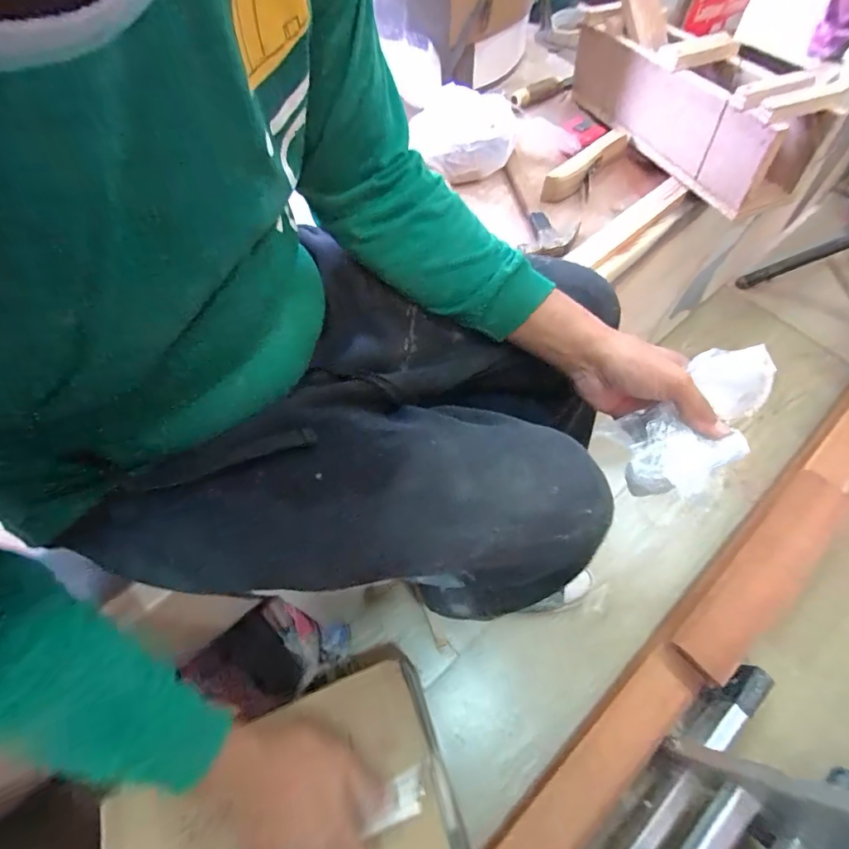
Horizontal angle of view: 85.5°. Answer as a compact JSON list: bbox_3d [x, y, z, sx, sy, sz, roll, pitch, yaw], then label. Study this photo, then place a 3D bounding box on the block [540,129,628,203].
[{"bbox_3d":[0.263,-0.428,0.754,0.187,0.047,0.041,-40,69,-18],"label":"block"}]

